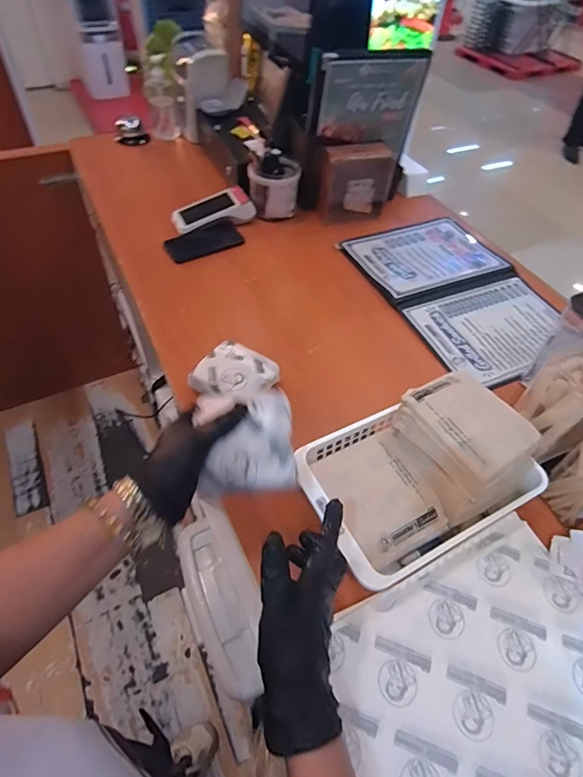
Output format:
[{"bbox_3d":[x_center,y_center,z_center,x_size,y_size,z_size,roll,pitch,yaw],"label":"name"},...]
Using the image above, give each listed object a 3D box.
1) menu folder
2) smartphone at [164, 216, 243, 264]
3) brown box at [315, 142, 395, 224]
[{"bbox_3d":[0.345,-0.213,0.909,0.315,0.014,0.453,-20,55,-19],"label":"menu folder"},{"bbox_3d":[-0.190,-0.321,0.959,0.164,0.012,0.080,-28,73,-22],"label":"smartphone"},{"bbox_3d":[0.142,-0.472,1.017,0.174,0.151,0.076,-12,53,-13],"label":"brown box"}]

